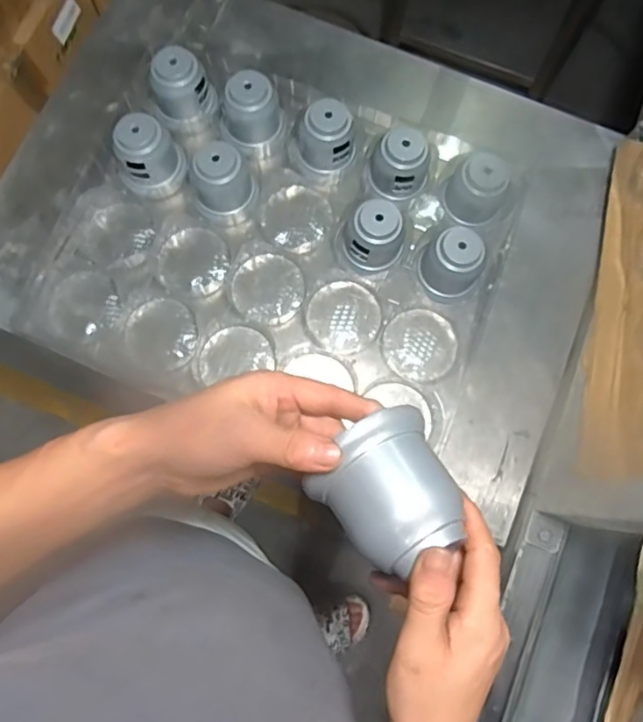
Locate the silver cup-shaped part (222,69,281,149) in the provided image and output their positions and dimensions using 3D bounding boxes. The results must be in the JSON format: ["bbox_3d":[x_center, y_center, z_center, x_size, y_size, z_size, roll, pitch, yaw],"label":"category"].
[{"bbox_3d":[-0.095,-0.327,0.744,0.066,0.090,0.071,31,80,5],"label":"silver cup-shaped part"}]

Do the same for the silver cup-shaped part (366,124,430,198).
[{"bbox_3d":[0.102,-0.252,0.720,0.076,0.069,0.064,-5,78,-2],"label":"silver cup-shaped part"}]

